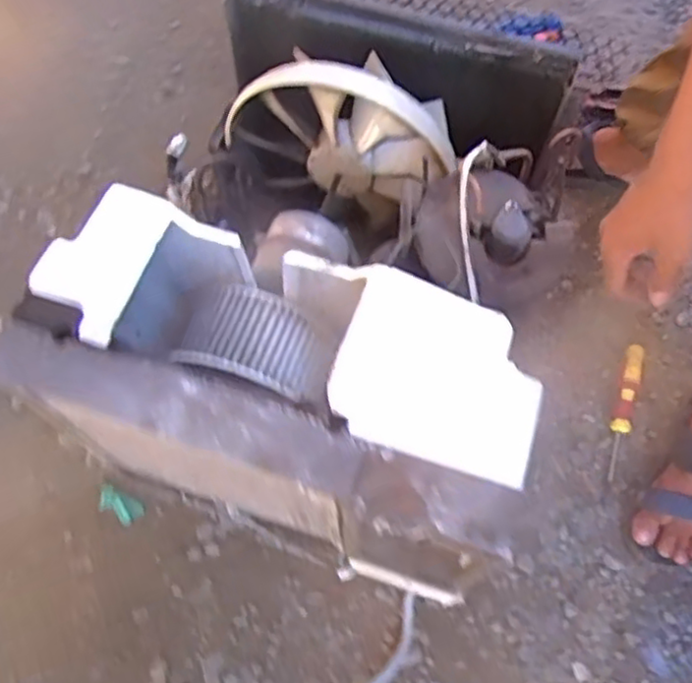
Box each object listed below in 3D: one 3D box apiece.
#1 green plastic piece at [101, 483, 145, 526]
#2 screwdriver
[{"bbox_3d":[-0.274,0.197,0.824,0.058,0.013,0.030,44,67,-23],"label":"green plastic piece"},{"bbox_3d":[0.354,0.084,0.870,0.023,0.028,0.179,17,66,8],"label":"screwdriver"}]

